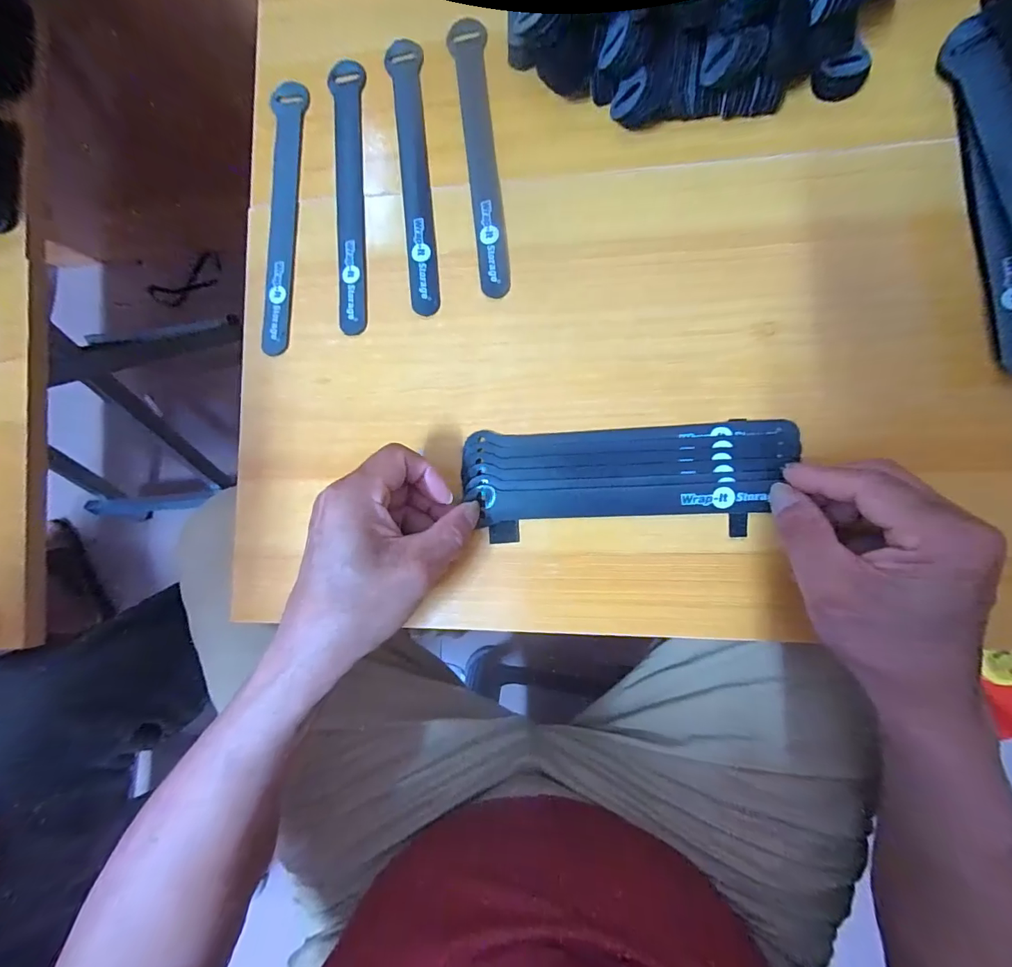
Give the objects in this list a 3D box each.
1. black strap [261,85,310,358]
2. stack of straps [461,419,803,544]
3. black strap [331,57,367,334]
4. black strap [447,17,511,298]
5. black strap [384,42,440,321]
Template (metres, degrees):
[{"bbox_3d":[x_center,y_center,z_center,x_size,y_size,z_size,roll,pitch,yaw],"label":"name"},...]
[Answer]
[{"bbox_3d":[-0.159,-0.191,0.319,0.023,0.005,0.198,1,87,8],"label":"black strap"},{"bbox_3d":[0.073,-0.002,0.275,0.195,0.010,0.067,-3,86,9],"label":"stack of straps"},{"bbox_3d":[-0.111,-0.204,0.315,0.023,0.005,0.198,-1,86,8],"label":"black strap"},{"bbox_3d":[-0.017,-0.225,0.303,0.023,0.004,0.199,-8,86,8],"label":"black strap"},{"bbox_3d":[-0.064,-0.216,0.308,0.023,0.004,0.199,-5,86,8],"label":"black strap"}]

